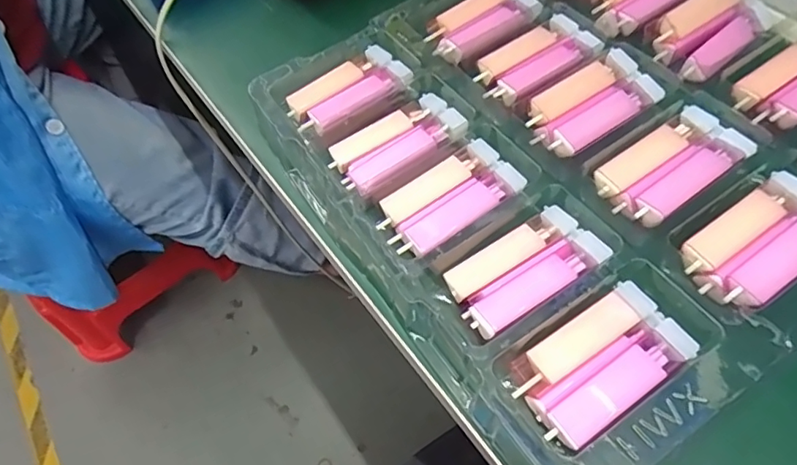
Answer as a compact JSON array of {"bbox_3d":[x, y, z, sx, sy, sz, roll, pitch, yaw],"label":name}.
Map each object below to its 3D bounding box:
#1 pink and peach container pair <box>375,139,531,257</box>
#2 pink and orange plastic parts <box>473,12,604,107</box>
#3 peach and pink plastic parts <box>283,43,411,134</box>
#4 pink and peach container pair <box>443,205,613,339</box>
[{"bbox_3d":[0.026,-0.018,0.279,0.073,0.008,0.039,-32,57,-12],"label":"pink and peach container pair"},{"bbox_3d":[0.083,-0.104,0.326,0.071,0.013,0.043,-30,57,-11],"label":"pink and orange plastic parts"},{"bbox_3d":[-0.029,-0.086,0.328,0.074,0.010,0.040,-34,58,-13],"label":"peach and pink plastic parts"},{"bbox_3d":[0.058,0.017,0.252,0.071,0.011,0.038,-32,57,-12],"label":"pink and peach container pair"}]

